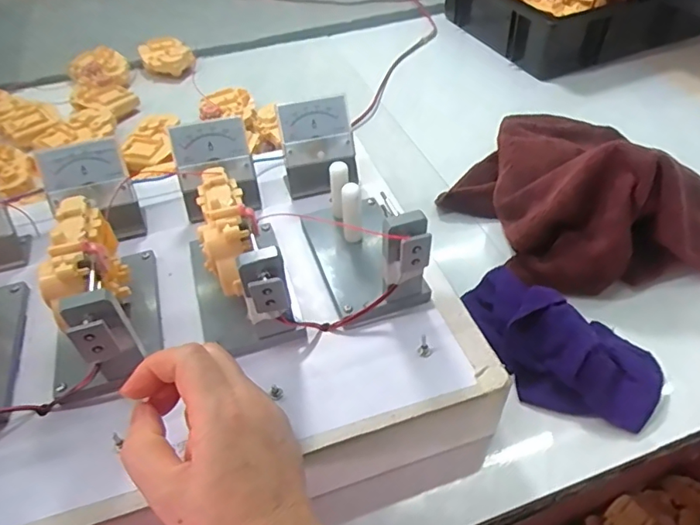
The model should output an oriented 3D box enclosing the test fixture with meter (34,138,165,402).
[{"bbox_3d":[-0.190,-0.001,0.370,0.076,0.082,0.202,-14,47,-10],"label":"test fixture with meter"}]

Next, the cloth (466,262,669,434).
[{"bbox_3d":[0.165,0.062,0.406,0.157,0.050,0.093,18,50,19],"label":"cloth"}]

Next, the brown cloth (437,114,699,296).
[{"bbox_3d":[0.243,-0.072,0.484,0.220,0.111,0.296,-29,51,-22],"label":"brown cloth"}]

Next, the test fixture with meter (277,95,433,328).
[{"bbox_3d":[-0.003,-0.048,0.407,0.070,0.083,0.196,-14,47,-10],"label":"test fixture with meter"}]

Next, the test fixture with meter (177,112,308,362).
[{"bbox_3d":[-0.090,-0.024,0.388,0.072,0.077,0.199,-15,48,-11],"label":"test fixture with meter"}]

